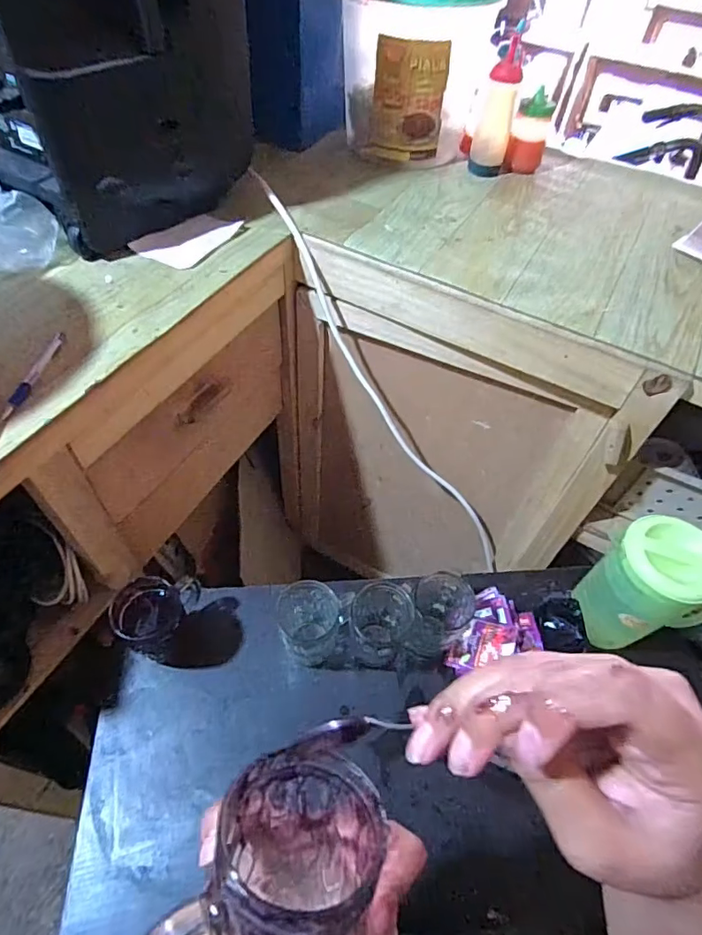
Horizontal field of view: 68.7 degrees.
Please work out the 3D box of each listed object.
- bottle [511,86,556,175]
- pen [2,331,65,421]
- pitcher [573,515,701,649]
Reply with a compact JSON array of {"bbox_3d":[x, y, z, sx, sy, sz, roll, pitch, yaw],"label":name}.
[{"bbox_3d":[0.313,-0.582,0.893,0.061,0.118,0.071,17,55,8],"label":"bottle"},{"bbox_3d":[-0.345,-0.101,0.561,0.016,0.014,0.135,6,54,1],"label":"pen"},{"bbox_3d":[0.370,0.153,0.643,0.101,0.185,0.113,-16,57,-15],"label":"pitcher"}]

